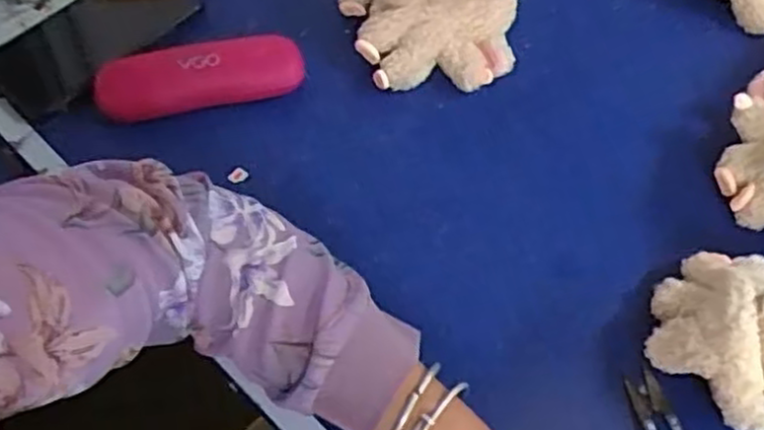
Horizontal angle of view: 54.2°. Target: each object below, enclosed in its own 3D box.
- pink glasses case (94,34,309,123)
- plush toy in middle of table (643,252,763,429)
[{"bbox_3d":[-0.133,-0.104,0.548,0.147,0.030,0.044,-13,61,-11],"label":"pink glasses case"},{"bbox_3d":[0.227,0.075,0.466,0.099,0.069,0.109,-34,66,-21],"label":"plush toy in middle of table"}]

